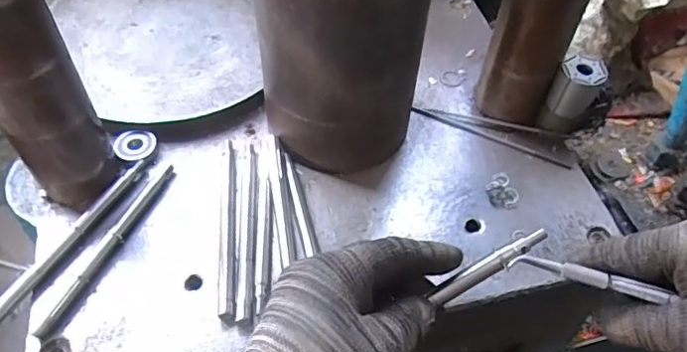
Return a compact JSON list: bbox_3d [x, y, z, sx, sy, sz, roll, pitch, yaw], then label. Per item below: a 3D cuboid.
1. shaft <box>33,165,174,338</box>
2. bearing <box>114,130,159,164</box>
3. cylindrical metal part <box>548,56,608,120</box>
[{"bbox_3d":[-0.181,0.051,0.433,0.010,0.007,0.162,20,54,13],"label":"shaft"},{"bbox_3d":[-0.179,-0.026,0.483,0.034,0.011,0.034,1,52,-1],"label":"bearing"},{"bbox_3d":[0.204,-0.078,0.487,0.035,0.043,0.032,1,52,-1],"label":"cylindrical metal part"}]

